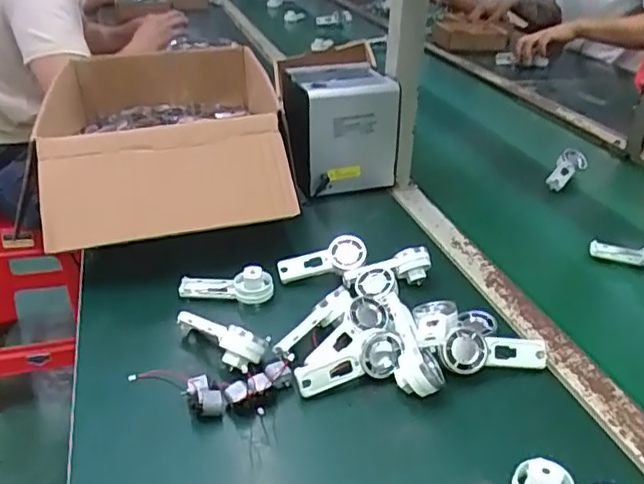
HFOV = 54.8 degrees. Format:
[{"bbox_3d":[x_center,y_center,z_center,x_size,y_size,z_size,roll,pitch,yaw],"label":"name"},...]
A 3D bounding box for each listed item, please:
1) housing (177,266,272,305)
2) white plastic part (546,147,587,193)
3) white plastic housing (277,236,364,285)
[{"bbox_3d":[-0.097,0.045,0.628,0.093,0.040,0.021,3,30,2],"label":"housing"},{"bbox_3d":[0.359,-0.106,0.921,0.032,0.026,0.093,23,52,36],"label":"white plastic part"},{"bbox_3d":[0.000,0.020,0.657,0.094,0.036,0.016,-18,-9,-2],"label":"white plastic housing"}]

